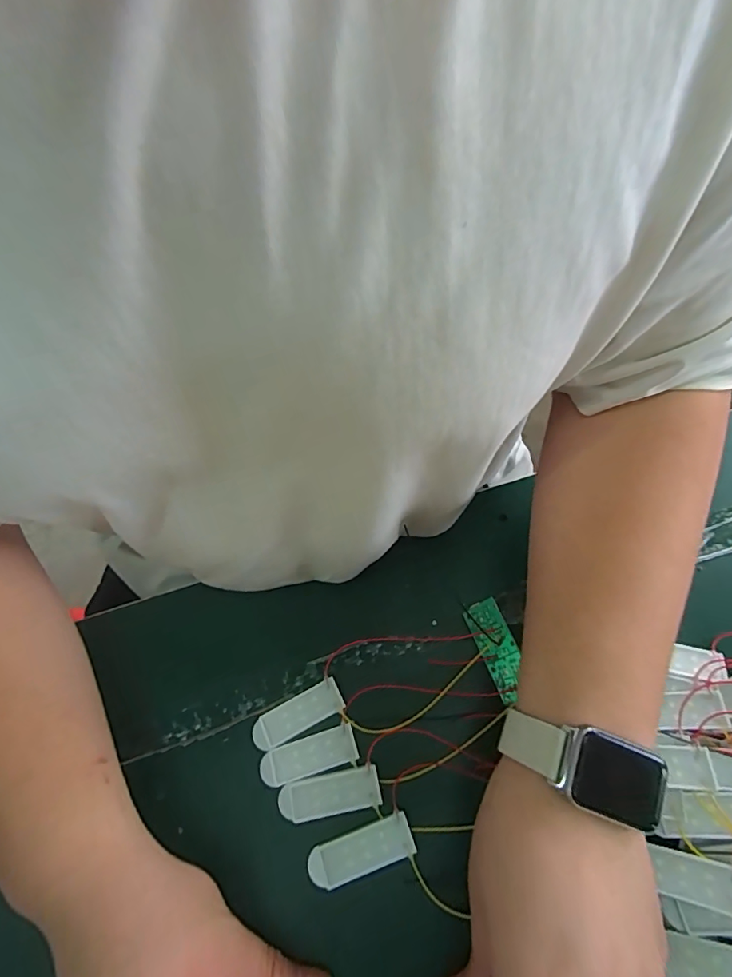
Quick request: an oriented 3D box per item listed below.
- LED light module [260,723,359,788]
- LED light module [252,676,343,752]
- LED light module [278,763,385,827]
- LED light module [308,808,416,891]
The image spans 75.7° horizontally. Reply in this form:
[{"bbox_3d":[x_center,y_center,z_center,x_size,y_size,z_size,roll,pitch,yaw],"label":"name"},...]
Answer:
[{"bbox_3d":[-0.034,0.159,0.279,0.057,0.004,0.020,-17,63,-5],"label":"LED light module"},{"bbox_3d":[-0.043,0.140,0.291,0.057,0.004,0.021,-26,64,-9],"label":"LED light module"},{"bbox_3d":[-0.021,0.175,0.268,0.056,0.004,0.021,-12,62,-2],"label":"LED light module"},{"bbox_3d":[-0.003,0.197,0.256,0.057,0.004,0.021,-18,63,-5],"label":"LED light module"}]

